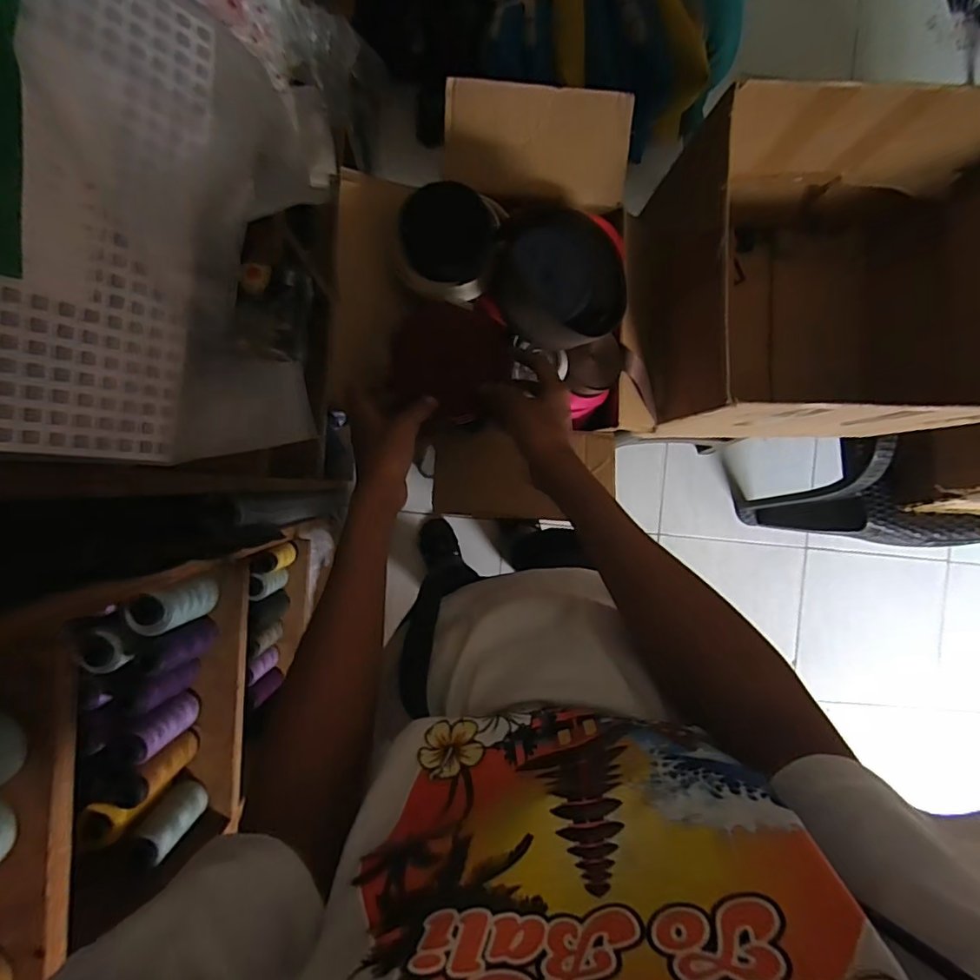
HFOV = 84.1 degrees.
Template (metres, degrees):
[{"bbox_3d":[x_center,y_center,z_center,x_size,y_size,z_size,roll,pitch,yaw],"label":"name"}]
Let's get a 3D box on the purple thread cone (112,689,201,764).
[{"bbox_3d":[-0.373,0.270,0.626,0.045,0.113,0.045,-35,93,-3],"label":"purple thread cone"}]

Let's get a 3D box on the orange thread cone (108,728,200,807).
[{"bbox_3d":[-0.375,0.312,0.624,0.047,0.115,0.044,45,88,-4],"label":"orange thread cone"}]

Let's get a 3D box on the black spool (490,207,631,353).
[{"bbox_3d":[0.074,-0.208,0.557,0.123,0.078,0.123,0,91,-4],"label":"black spool"}]

